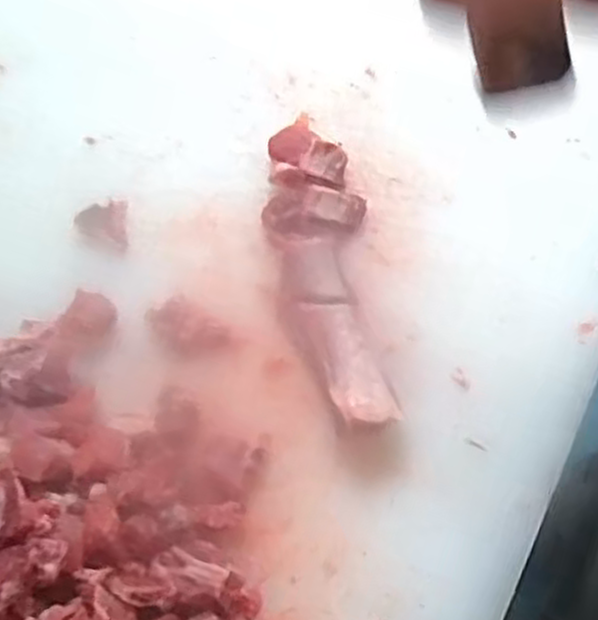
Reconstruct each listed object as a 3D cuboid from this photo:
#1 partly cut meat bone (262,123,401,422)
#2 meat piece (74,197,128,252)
[{"bbox_3d":[0.018,-0.029,0.552,0.066,0.028,0.227,-11,69,-3],"label":"partly cut meat bone"},{"bbox_3d":[-0.141,-0.062,0.570,0.034,0.018,0.041,-7,68,-2],"label":"meat piece"}]

